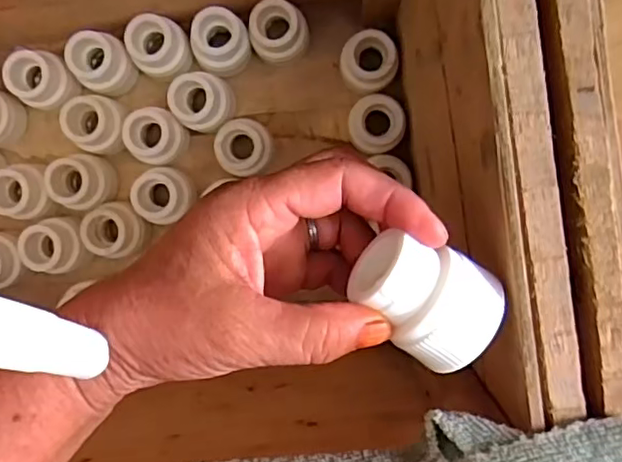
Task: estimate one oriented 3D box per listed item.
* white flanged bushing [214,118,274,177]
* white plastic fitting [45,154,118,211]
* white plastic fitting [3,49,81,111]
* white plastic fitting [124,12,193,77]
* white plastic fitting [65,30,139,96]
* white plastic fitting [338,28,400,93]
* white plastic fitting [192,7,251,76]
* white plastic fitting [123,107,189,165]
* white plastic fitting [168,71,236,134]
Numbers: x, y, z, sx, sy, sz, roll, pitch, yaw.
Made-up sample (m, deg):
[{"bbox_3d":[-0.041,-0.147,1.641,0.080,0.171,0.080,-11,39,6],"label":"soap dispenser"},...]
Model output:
[{"bbox_3d":[-0.049,-0.062,0.448,0.037,0.048,0.040,0,94,2],"label":"white flanged bushing"},{"bbox_3d":[-0.171,-0.037,0.454,0.038,0.048,0.039,3,95,2],"label":"white plastic fitting"},{"bbox_3d":[-0.201,-0.114,0.455,0.043,0.049,0.040,0,94,2],"label":"white plastic fitting"},{"bbox_3d":[-0.112,-0.137,0.448,0.038,0.050,0.040,0,94,2],"label":"white plastic fitting"},{"bbox_3d":[-0.156,-0.125,0.445,0.040,0.040,0.040,0,94,2],"label":"white plastic fitting"},{"bbox_3d":[0.042,-0.122,0.438,0.039,0.049,0.039,-6,94,3],"label":"white plastic fitting"},{"bbox_3d":[-0.066,-0.139,0.440,0.040,0.055,0.037,-25,93,4],"label":"white plastic fitting"},{"bbox_3d":[-0.116,-0.071,0.448,0.036,0.043,0.039,0,94,2],"label":"white plastic fitting"},{"bbox_3d":[-0.080,-0.094,0.445,0.039,0.049,0.040,0,94,2],"label":"white plastic fitting"}]

